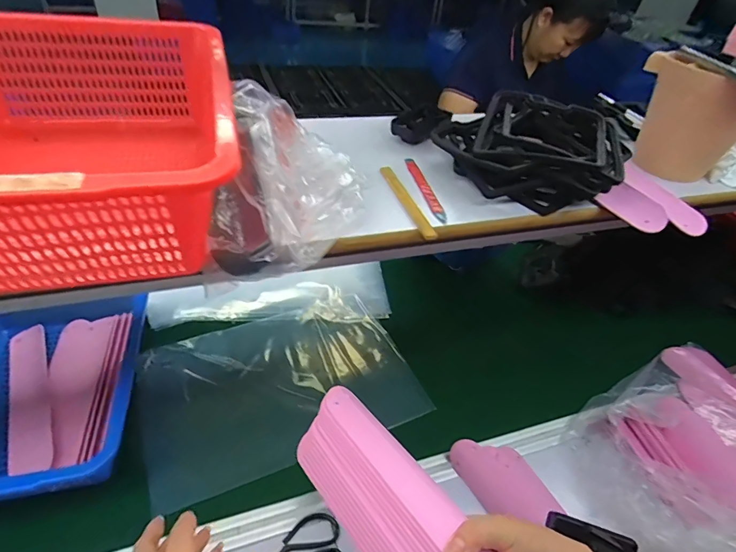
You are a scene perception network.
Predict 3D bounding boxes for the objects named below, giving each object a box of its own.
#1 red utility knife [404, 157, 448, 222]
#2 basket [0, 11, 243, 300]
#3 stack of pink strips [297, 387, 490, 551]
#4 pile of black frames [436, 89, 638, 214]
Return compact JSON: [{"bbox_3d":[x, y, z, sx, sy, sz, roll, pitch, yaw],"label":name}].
[{"bbox_3d":[0.071,-0.111,0.526,0.014,0.009,0.150,-3,43,-12],"label":"red utility knife"},{"bbox_3d":[-0.284,-0.131,0.402,0.312,0.120,0.396,-3,43,-12],"label":"basket"},{"bbox_3d":[0.033,0.223,0.378,0.088,0.053,0.287,-51,48,-1],"label":"stack of pink strips"},{"bbox_3d":[0.208,-0.161,0.547,0.243,0.082,0.164,19,43,12],"label":"pile of black frames"}]

